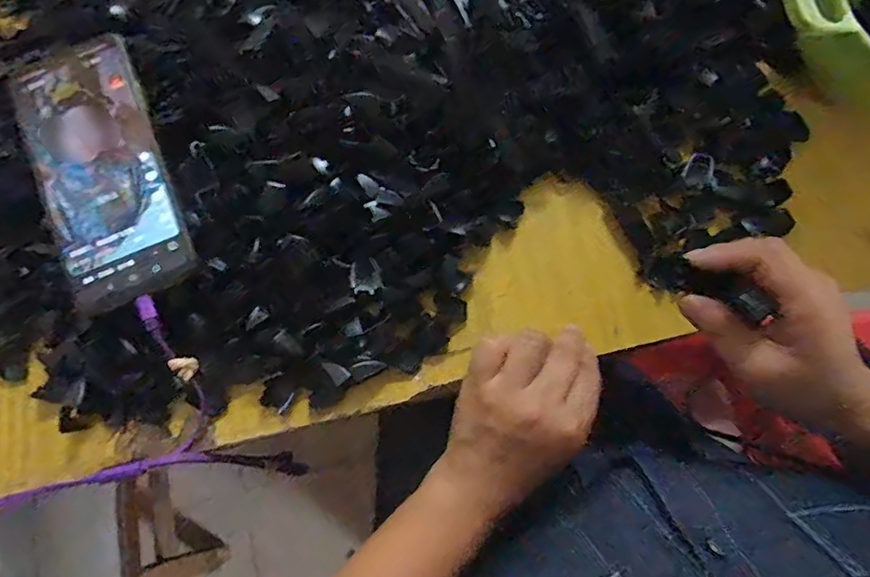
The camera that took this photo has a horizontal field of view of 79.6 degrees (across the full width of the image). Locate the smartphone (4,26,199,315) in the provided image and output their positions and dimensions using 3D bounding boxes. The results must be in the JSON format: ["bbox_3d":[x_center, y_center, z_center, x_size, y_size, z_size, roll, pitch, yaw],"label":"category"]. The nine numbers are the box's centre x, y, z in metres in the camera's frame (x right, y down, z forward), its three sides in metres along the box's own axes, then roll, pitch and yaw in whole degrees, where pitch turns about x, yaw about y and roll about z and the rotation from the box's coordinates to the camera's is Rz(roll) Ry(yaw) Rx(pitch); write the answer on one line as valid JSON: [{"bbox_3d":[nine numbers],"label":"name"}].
[{"bbox_3d":[-0.206,-0.073,0.321,0.080,0.006,0.166,-22,82,0],"label":"smartphone"}]

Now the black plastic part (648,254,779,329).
[{"bbox_3d":[0.145,-0.001,0.278,0.062,0.012,0.015,26,79,34],"label":"black plastic part"}]

